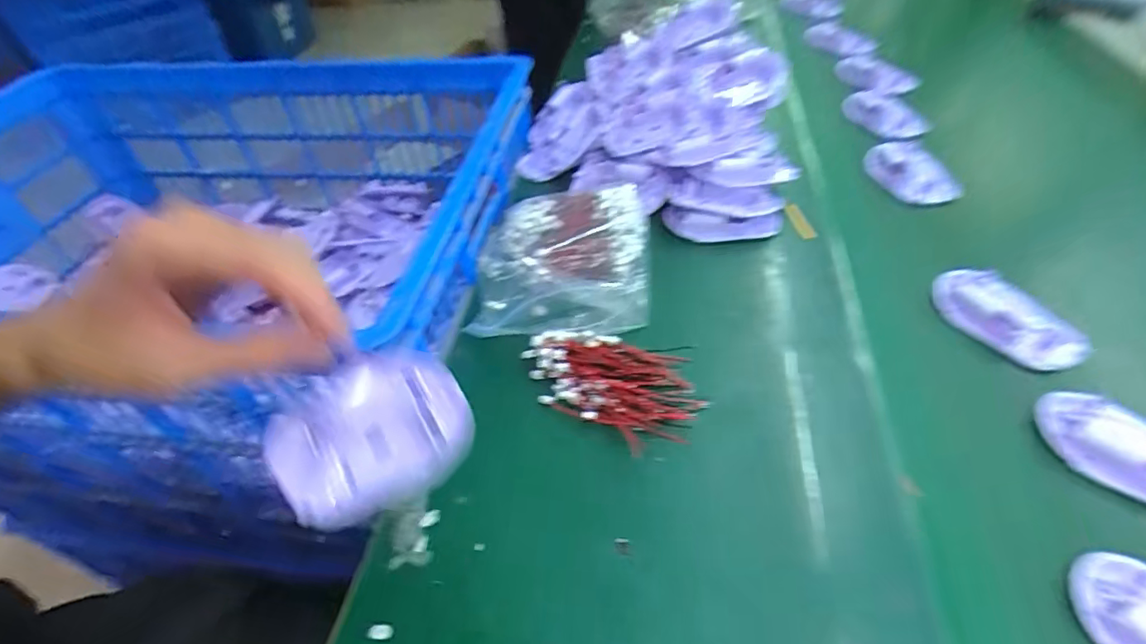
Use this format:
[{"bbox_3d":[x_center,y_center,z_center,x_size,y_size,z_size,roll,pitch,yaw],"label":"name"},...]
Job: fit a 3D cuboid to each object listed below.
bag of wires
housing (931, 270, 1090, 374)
[{"bbox_3d":[-0.007,-0.053,0.472,0.139,0.040,0.157,1,45,8],"label":"bag of wires"},{"bbox_3d":[0.311,-0.002,0.408,0.055,0.020,0.095,-21,46,-13],"label":"housing"}]

